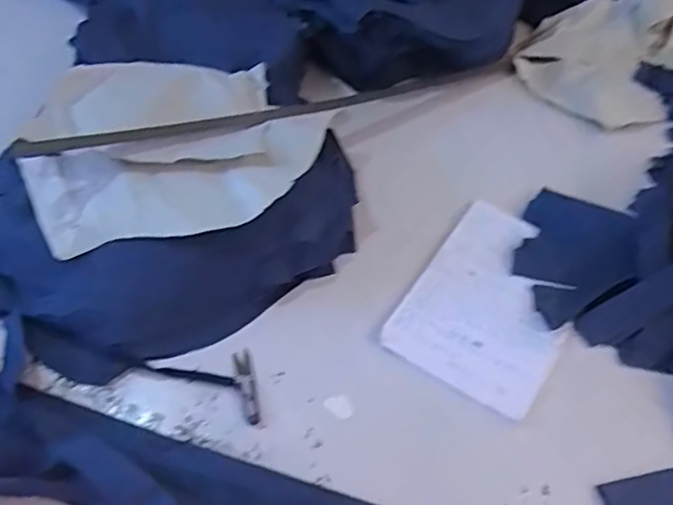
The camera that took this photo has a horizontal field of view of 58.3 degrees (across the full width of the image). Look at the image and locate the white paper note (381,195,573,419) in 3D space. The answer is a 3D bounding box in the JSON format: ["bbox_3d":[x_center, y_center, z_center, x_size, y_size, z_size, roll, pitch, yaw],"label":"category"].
[{"bbox_3d":[0.220,0.066,0.844,0.209,0.008,0.300,29,57,21],"label":"white paper note"}]

